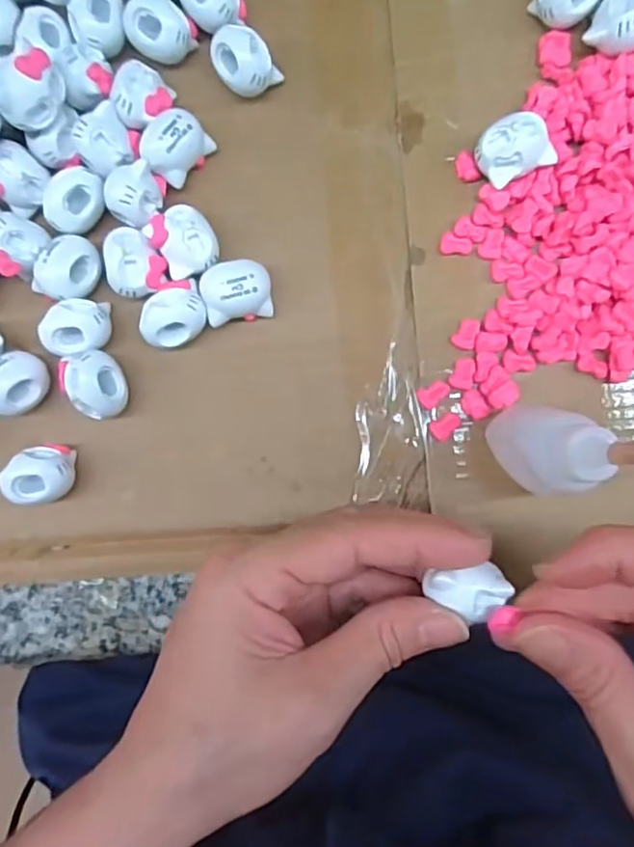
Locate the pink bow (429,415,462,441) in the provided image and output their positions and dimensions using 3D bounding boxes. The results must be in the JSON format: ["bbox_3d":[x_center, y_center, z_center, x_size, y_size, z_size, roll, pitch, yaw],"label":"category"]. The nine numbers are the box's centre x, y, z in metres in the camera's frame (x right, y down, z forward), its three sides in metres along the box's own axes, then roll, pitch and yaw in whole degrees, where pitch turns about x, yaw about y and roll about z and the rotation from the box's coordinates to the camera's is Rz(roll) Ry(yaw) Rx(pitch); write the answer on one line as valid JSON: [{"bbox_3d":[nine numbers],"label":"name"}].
[{"bbox_3d":[0.049,0.002,0.238,0.012,0.004,0.008,-25,87,2],"label":"pink bow"}]

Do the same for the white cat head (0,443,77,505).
[{"bbox_3d":[-0.104,0.019,0.240,0.023,0.020,0.020,-14,88,2],"label":"white cat head"}]

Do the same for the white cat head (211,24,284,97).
[{"bbox_3d":[-0.029,-0.139,0.242,0.020,0.016,0.024,-44,87,1],"label":"white cat head"}]

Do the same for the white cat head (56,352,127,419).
[{"bbox_3d":[-0.082,-0.014,0.240,0.020,0.020,0.024,-23,87,2],"label":"white cat head"}]

